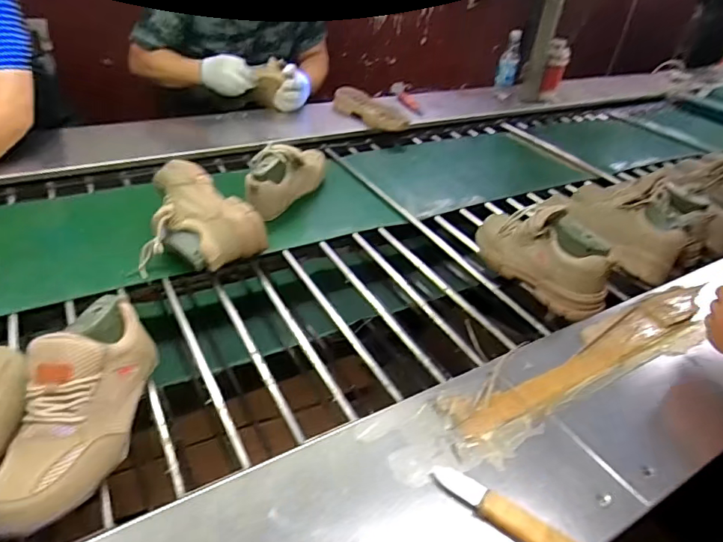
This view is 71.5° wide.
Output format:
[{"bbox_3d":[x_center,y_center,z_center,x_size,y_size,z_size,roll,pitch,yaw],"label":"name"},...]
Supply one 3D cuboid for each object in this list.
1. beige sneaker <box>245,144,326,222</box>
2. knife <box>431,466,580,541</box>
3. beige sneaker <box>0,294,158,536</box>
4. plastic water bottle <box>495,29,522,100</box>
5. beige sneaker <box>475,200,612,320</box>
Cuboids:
[{"bbox_3d":[-0.152,-0.200,1.025,0.078,0.111,0.253,21,38,18],"label":"beige sneaker"},{"bbox_3d":[0.143,0.238,0.487,0.163,0.027,0.025,27,40,24],"label":"knife"},{"bbox_3d":[-0.295,0.137,0.535,0.097,0.099,0.254,6,49,-2],"label":"beige sneaker"},{"bbox_3d":[0.479,-0.663,1.640,0.069,0.214,0.055,15,36,11],"label":"plastic water bottle"},{"bbox_3d":[0.302,-0.038,0.851,0.087,0.143,0.248,-11,39,-24],"label":"beige sneaker"}]

